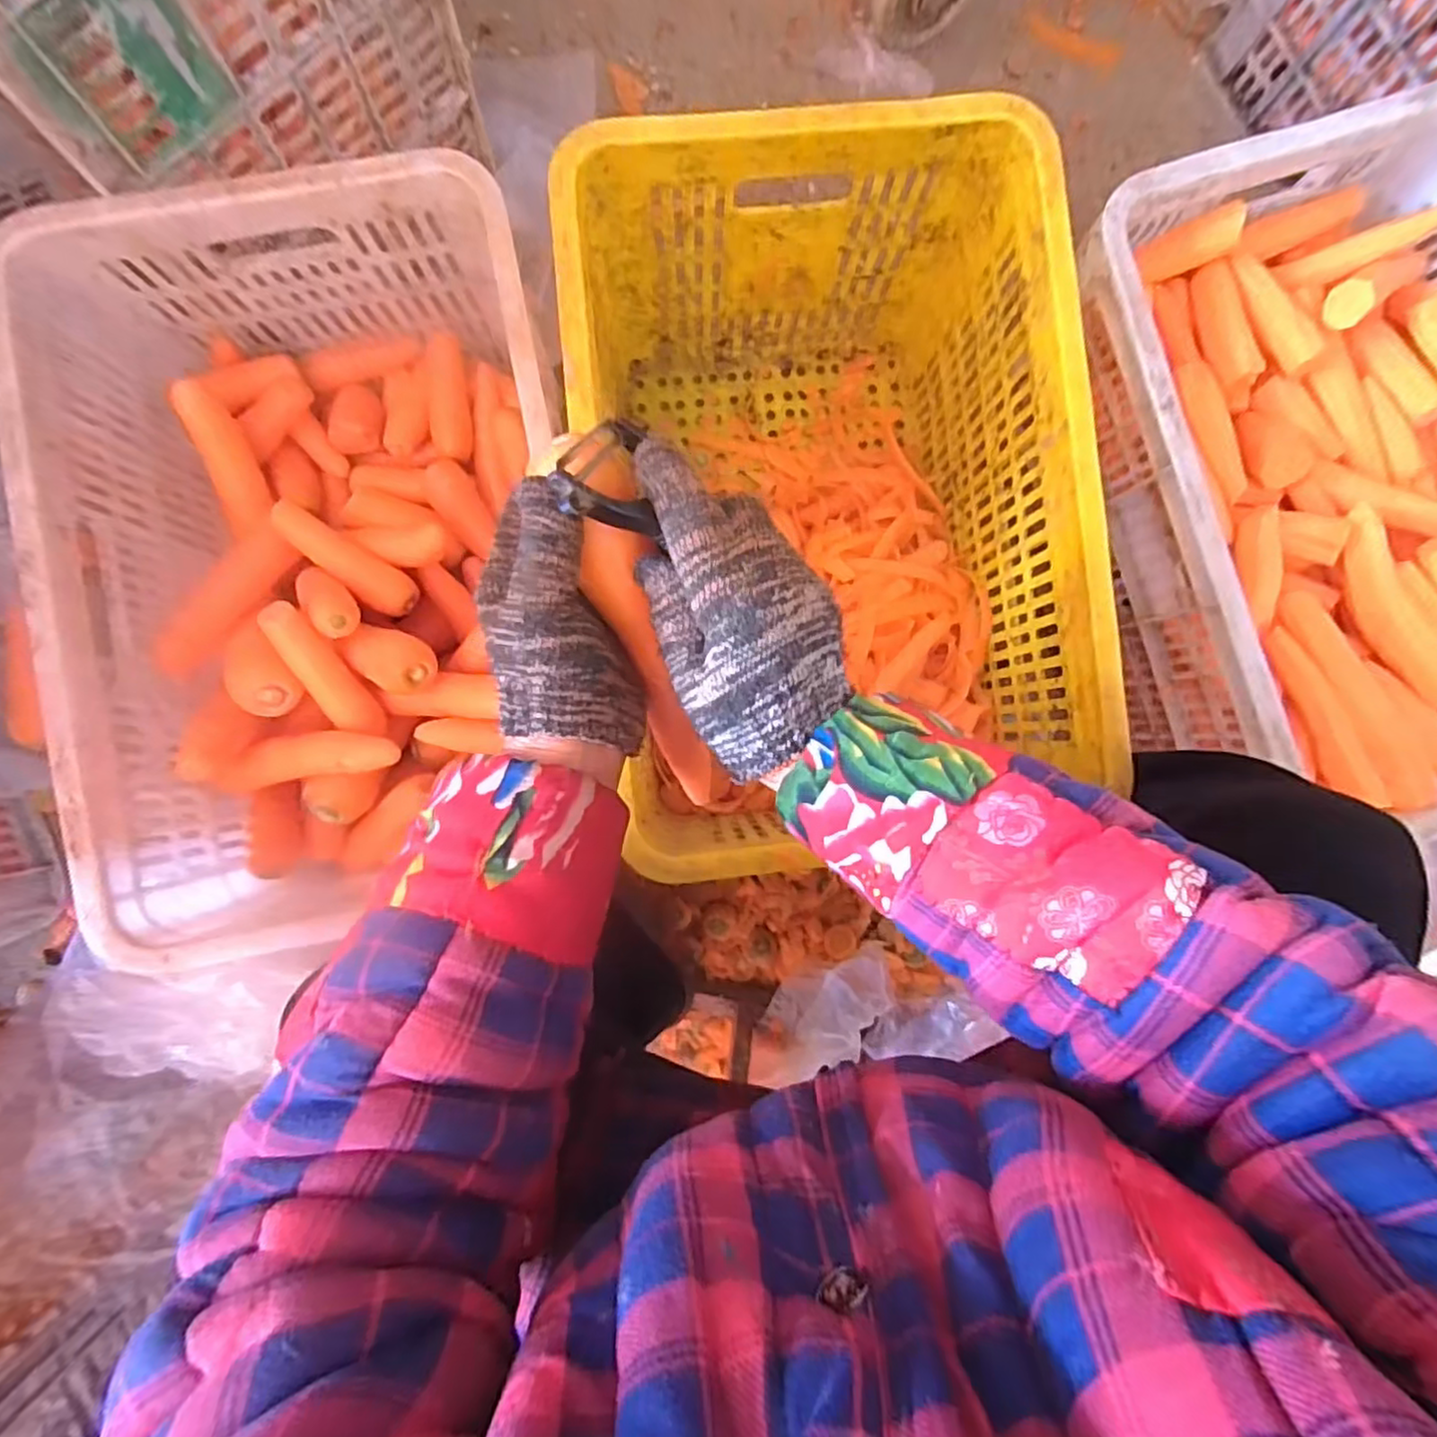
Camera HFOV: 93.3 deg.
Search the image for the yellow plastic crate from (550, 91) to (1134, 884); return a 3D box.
[{"bbox_3d":[0.082,-0.166,0.613,0.351,0.295,0.515,-8,88,-3],"label":"yellow plastic crate"}]

